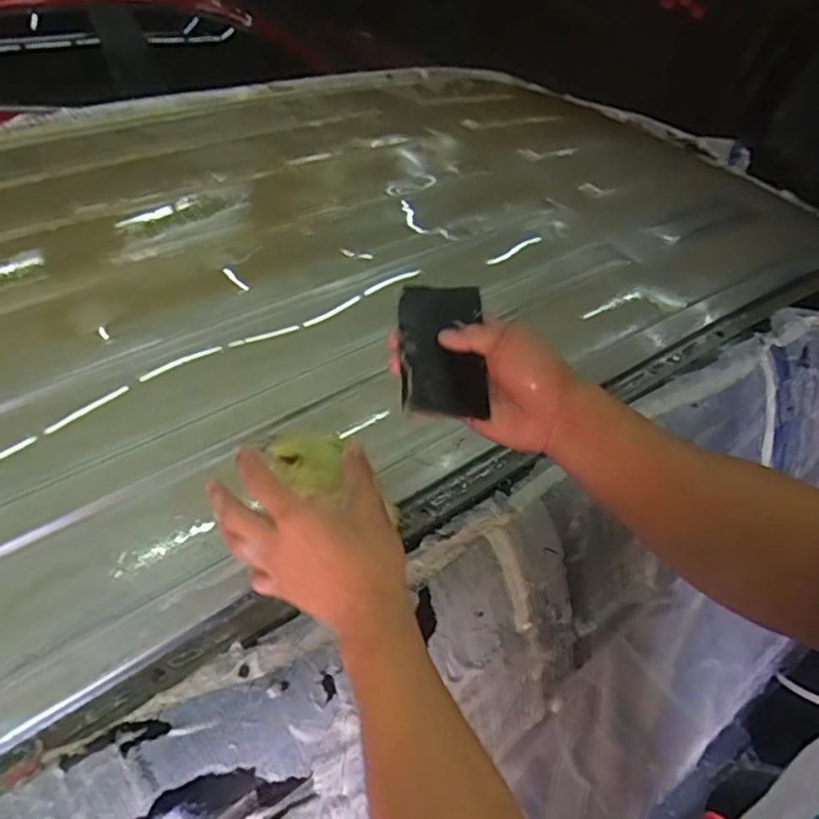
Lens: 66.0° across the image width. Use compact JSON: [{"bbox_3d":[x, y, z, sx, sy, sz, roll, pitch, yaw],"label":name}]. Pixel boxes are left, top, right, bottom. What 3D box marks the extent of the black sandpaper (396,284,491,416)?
[{"bbox_3d":[0.026,-0.050,0.508,0.065,0.008,0.112,1,69,-9],"label":"black sandpaper"}]

